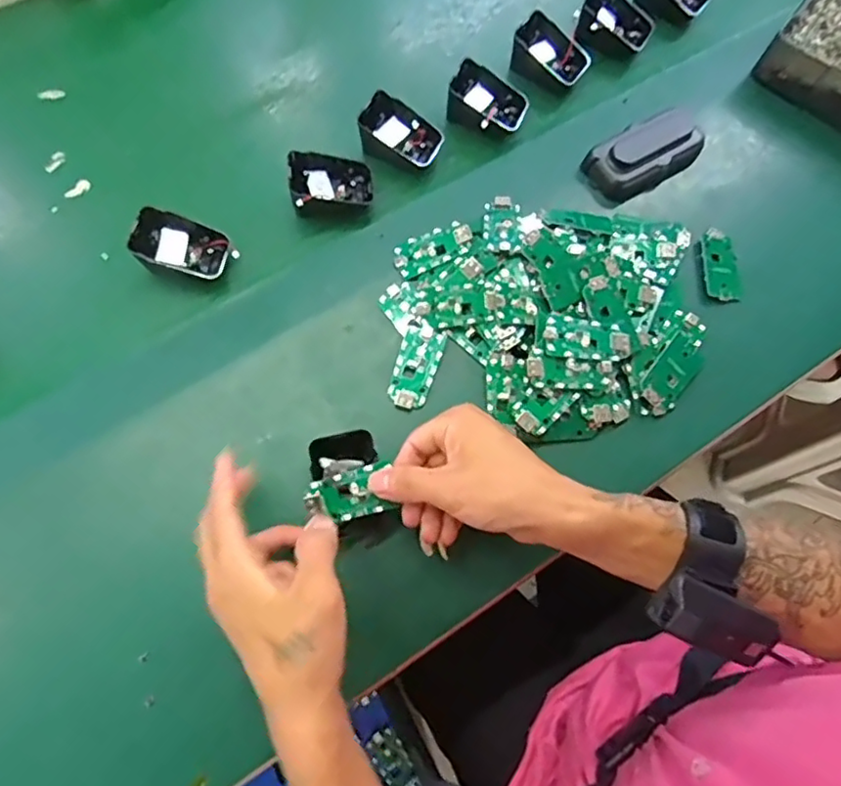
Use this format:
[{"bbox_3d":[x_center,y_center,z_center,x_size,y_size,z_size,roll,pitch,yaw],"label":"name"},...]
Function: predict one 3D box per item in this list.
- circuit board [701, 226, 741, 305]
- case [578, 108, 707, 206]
[{"bbox_3d":[0.248,-0.106,0.498,0.026,0.006,0.065,0,71,-2],"label":"circuit board"},{"bbox_3d":[0.200,-0.211,0.516,0.113,0.029,0.052,-34,76,-13],"label":"case"}]

